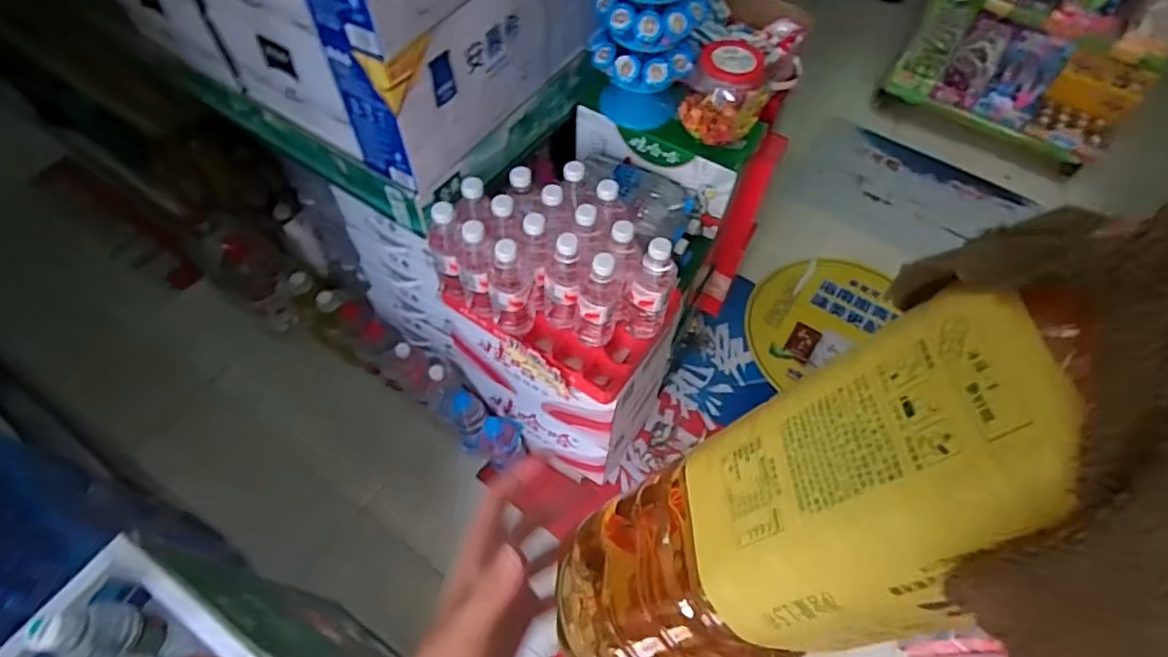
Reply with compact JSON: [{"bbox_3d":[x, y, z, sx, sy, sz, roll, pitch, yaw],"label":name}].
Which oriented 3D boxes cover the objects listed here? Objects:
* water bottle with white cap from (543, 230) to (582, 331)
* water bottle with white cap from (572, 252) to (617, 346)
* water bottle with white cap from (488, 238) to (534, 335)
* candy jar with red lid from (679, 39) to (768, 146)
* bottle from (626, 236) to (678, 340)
[{"bbox_3d":[-0.036,-0.067,0.945,0.060,0.225,0.062,2,59,-1],"label":"water bottle with white cap"},{"bbox_3d":[0.022,-0.040,0.933,0.072,0.229,0.068,10,59,4],"label":"water bottle with white cap"},{"bbox_3d":[-0.116,-0.068,0.935,0.069,0.202,0.068,-6,59,-6],"label":"water bottle with white cap"},{"bbox_3d":[0.247,-0.403,1.023,0.137,0.157,0.127,1,59,-2],"label":"candy jar with red lid"},{"bbox_3d":[0.106,-0.056,0.926,0.064,0.194,0.055,16,60,7],"label":"bottle"}]

